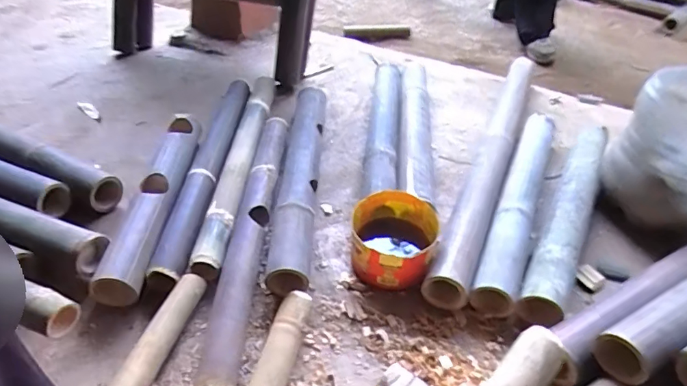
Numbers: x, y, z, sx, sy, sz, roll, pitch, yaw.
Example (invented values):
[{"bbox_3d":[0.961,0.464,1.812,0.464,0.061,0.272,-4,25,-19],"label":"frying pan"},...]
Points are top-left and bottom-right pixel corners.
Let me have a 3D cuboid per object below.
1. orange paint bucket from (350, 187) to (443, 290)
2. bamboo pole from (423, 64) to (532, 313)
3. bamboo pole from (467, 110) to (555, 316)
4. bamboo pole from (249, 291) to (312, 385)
[{"bbox_3d":[0.092,0.085,0.836,0.146,0.101,0.150,1,40,-1],"label":"orange paint bucket"},{"bbox_3d":[0.324,-0.091,0.998,0.071,0.074,0.773,17,44,19],"label":"bamboo pole"},{"bbox_3d":[0.346,0.000,0.919,0.076,0.079,0.546,16,44,18],"label":"bamboo pole"},{"bbox_3d":[-0.100,0.262,0.673,0.047,0.049,0.262,9,42,10],"label":"bamboo pole"}]

